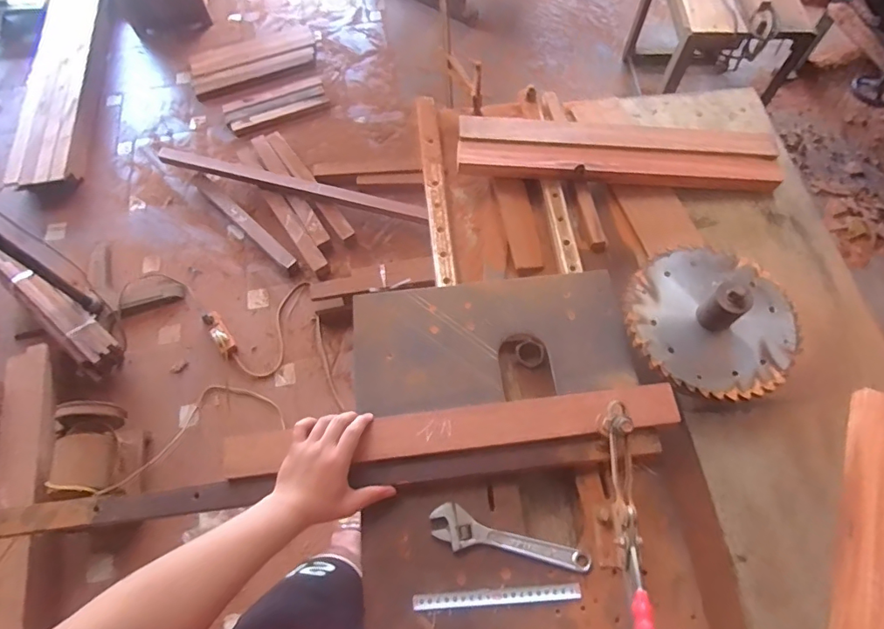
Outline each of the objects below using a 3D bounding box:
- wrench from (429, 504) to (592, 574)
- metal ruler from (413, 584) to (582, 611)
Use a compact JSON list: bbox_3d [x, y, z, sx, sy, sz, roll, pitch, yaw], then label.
[{"bbox_3d":[0.081,0.282,0.610,0.194,0.016,0.046,17,66,10],"label":"wrench"},{"bbox_3d":[0.066,0.337,0.598,0.197,0.004,0.016,-5,71,0],"label":"metal ruler"}]

